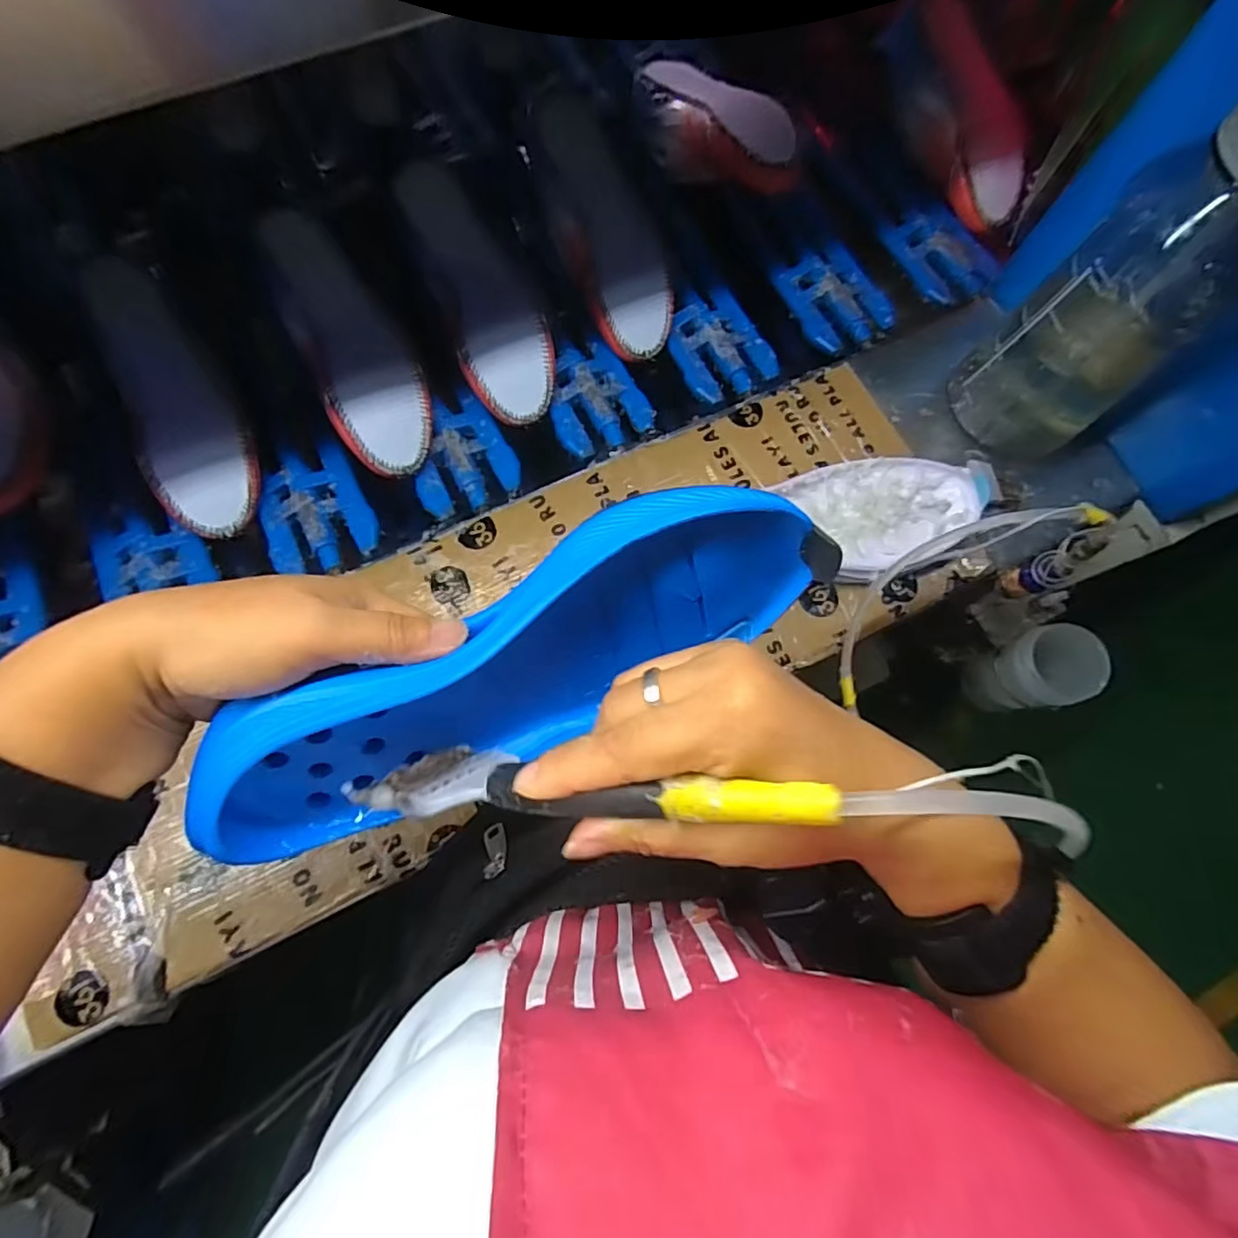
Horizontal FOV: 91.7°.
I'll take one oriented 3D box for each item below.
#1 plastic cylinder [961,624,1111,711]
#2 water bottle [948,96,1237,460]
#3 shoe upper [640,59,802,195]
[{"bbox_3d":[0.406,0.051,0.591,0.069,0.110,0.070,0,76,-1],"label":"plastic cylinder"},{"bbox_3d":[0.371,-0.232,0.422,0.111,0.309,0.108,-34,79,-9],"label":"water bottle"},{"bbox_3d":[0.100,-0.481,0.595,0.080,0.067,0.236,-33,64,-9],"label":"shoe upper"}]

